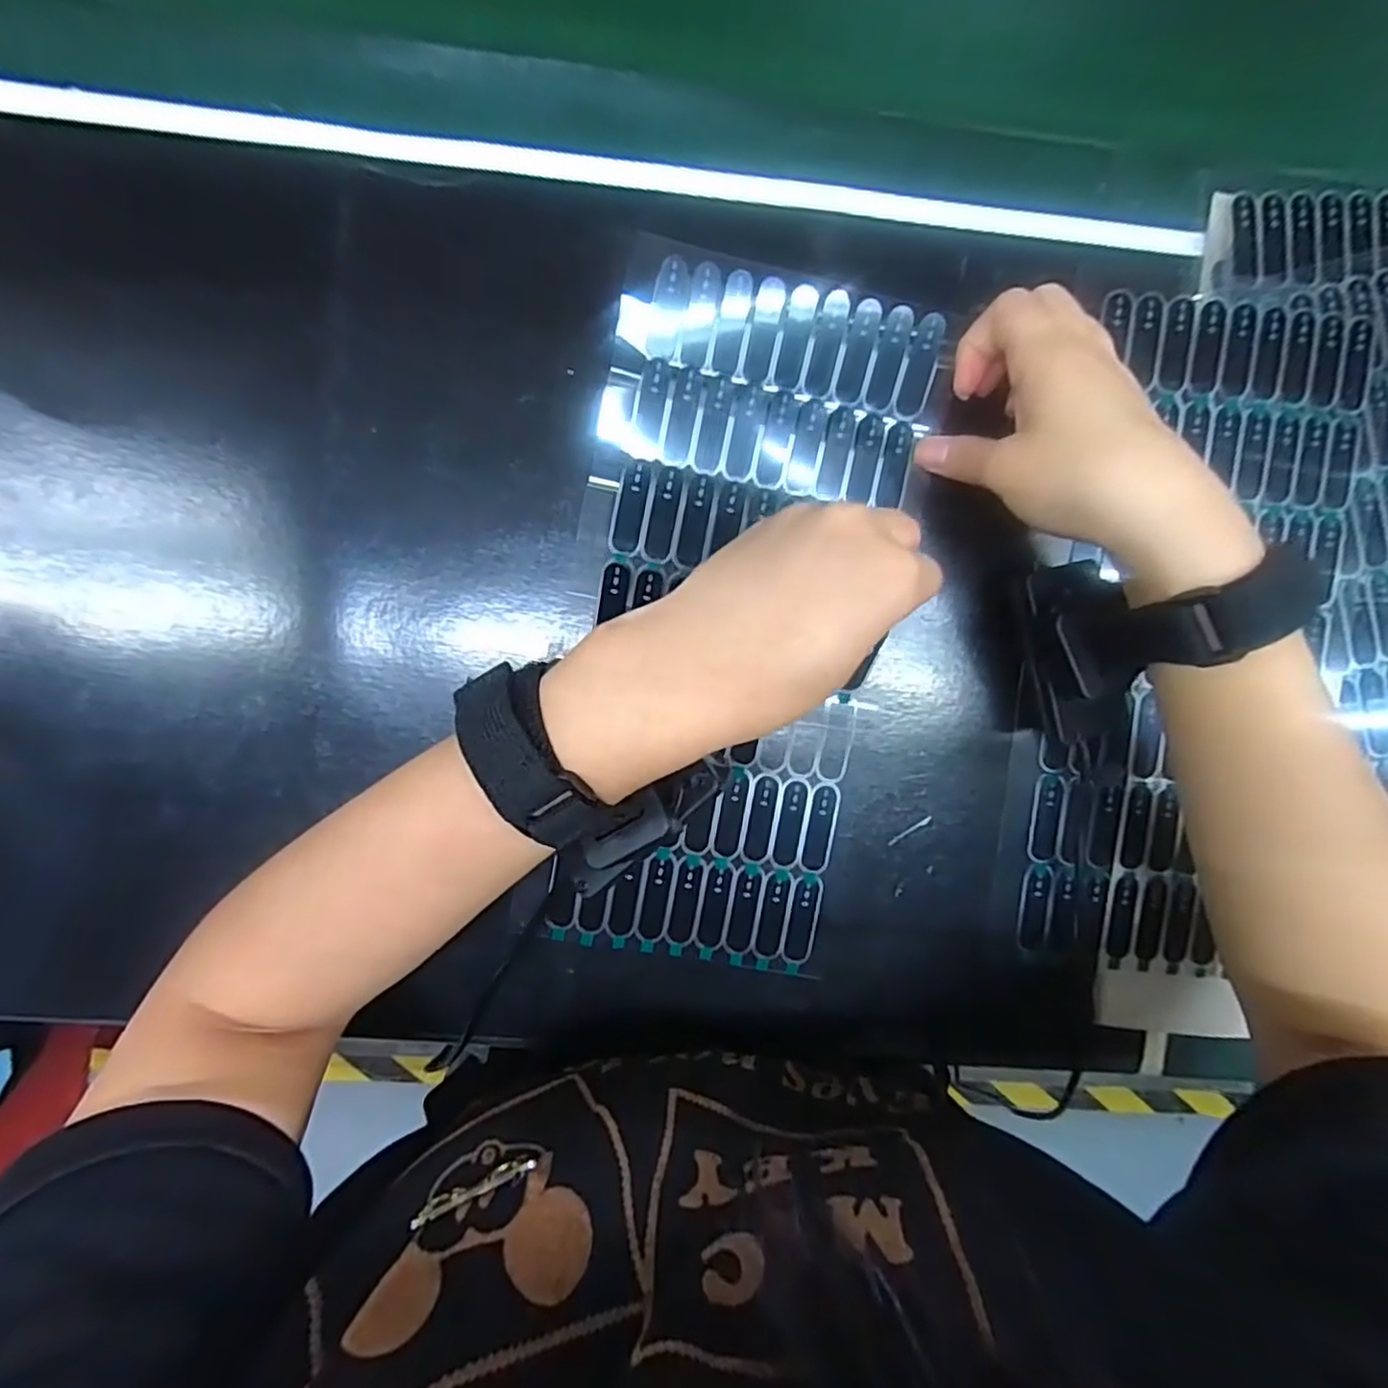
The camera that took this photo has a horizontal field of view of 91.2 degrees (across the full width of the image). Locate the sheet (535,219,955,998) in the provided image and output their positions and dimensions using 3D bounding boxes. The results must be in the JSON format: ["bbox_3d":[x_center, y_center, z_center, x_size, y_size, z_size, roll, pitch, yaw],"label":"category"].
[{"bbox_3d":[0.014,-0.026,0.286,0.131,0.011,0.286,10,95,-7],"label":"sheet"}]

